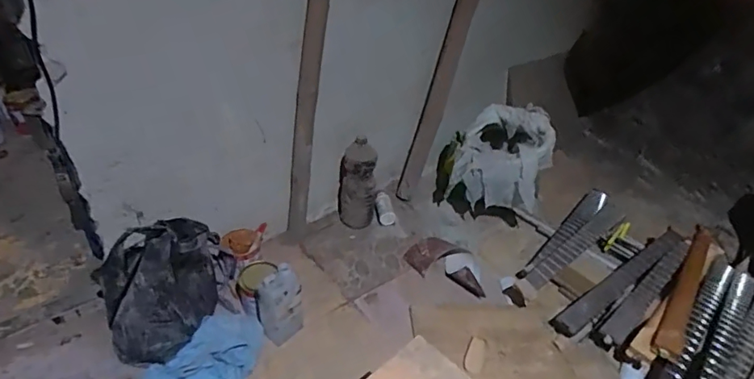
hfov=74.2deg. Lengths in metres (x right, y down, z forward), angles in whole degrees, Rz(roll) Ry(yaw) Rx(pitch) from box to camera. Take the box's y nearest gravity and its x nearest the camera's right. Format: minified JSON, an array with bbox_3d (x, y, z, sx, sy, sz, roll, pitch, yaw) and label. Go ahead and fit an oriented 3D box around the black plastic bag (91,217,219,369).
[{"bbox_3d":[-0.496,0.218,1.152,0.263,0.312,0.190,-16,42,-24],"label":"black plastic bag"}]

